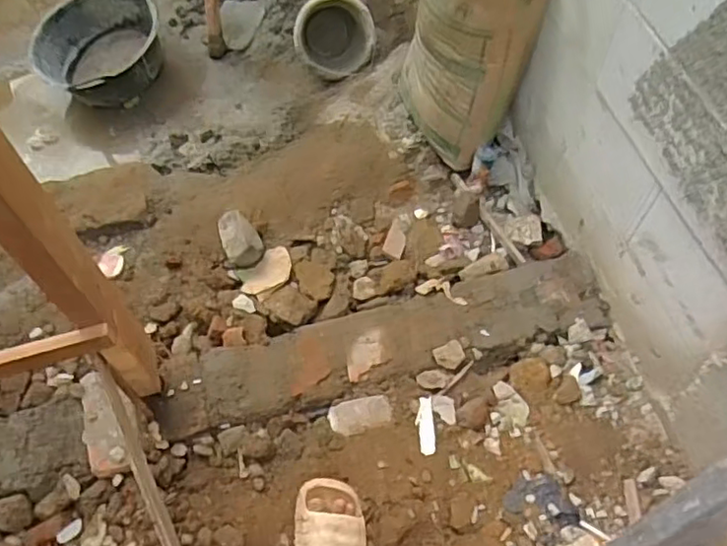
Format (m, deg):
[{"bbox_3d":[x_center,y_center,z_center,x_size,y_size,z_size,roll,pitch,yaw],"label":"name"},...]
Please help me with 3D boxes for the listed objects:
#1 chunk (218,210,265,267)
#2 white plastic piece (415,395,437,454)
[{"bbox_3d":[-0.316,-0.093,1.630,0.095,0.057,0.153,-19,60,-12],"label":"chunk"},{"bbox_3d":[0.133,0.327,1.363,0.038,0.008,0.124,-2,58,-2],"label":"white plastic piece"}]

